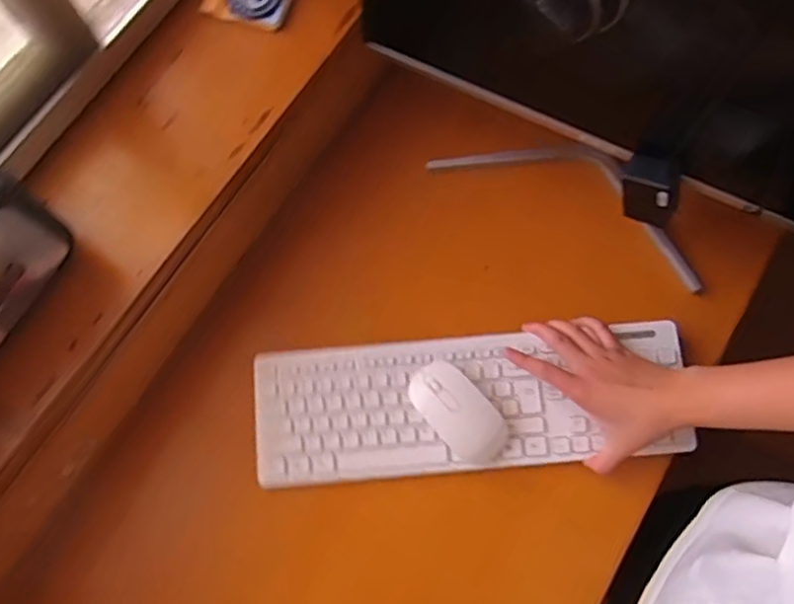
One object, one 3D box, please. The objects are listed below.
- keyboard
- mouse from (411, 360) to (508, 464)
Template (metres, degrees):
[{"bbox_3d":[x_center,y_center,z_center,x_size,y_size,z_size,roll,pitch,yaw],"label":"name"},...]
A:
[{"bbox_3d":[0.071,0.102,0.632,0.426,0.018,0.128,-5,73,1],"label":"keyboard"},{"bbox_3d":[0.059,0.108,0.618,0.057,0.025,0.108,-42,76,-11],"label":"mouse"}]

